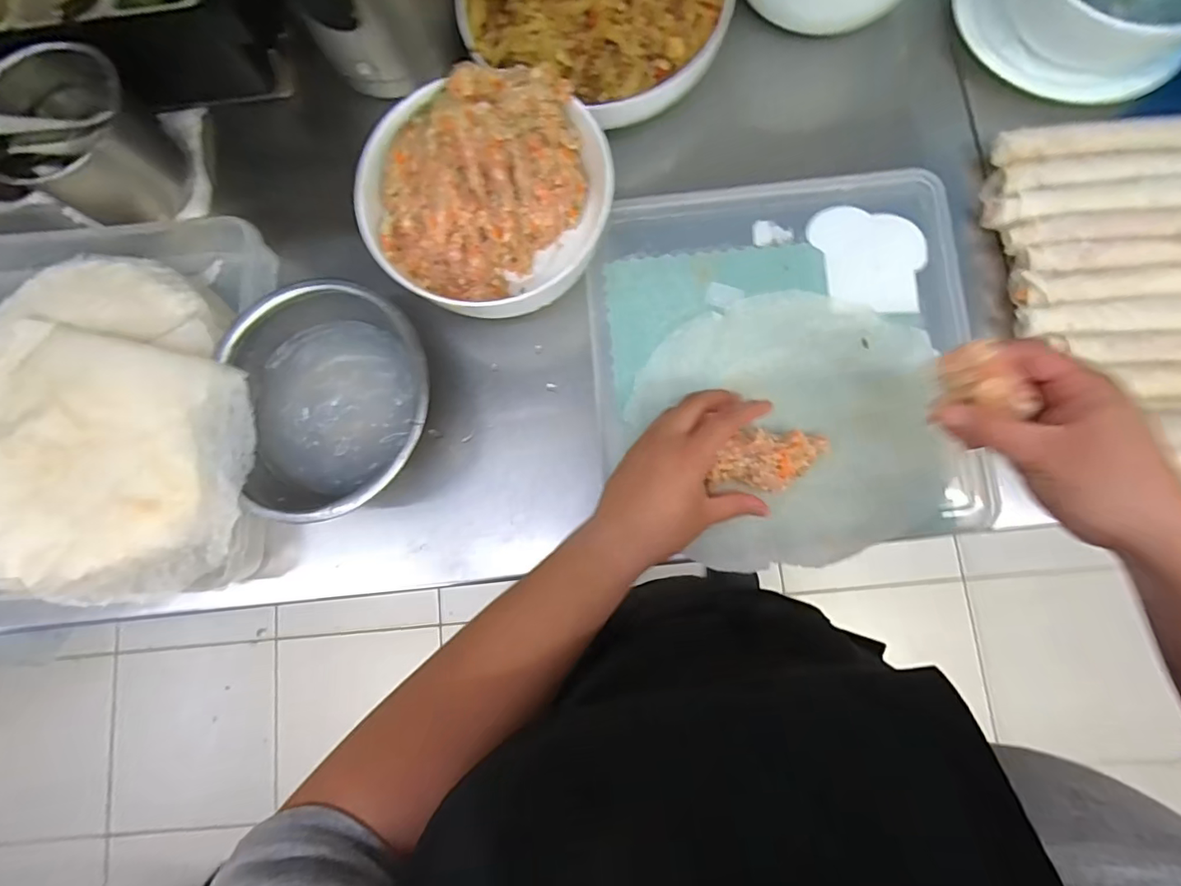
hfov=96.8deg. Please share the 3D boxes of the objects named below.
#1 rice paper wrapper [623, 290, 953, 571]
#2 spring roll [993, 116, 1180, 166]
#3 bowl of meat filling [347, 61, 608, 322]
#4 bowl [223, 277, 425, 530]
[{"bbox_3d":[0.161,-0.016,0.415,0.227,0.010,0.211,-1,80,4],"label":"rice paper wrapper"},{"bbox_3d":[0.430,-0.246,0.426,0.197,0.029,0.037,-1,81,3],"label":"spring roll"},{"bbox_3d":[-0.076,-0.179,0.407,0.180,0.096,0.157,-7,81,2],"label":"bowl of meat filling"},{"bbox_3d":[-0.189,-0.031,0.404,0.146,0.072,0.171,-12,81,1],"label":"bowl"}]

